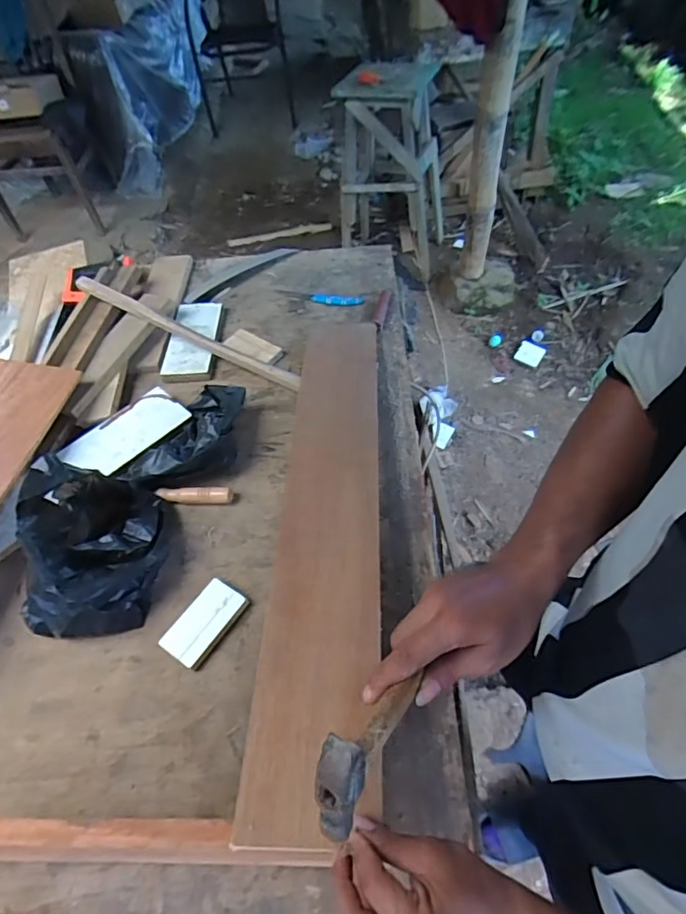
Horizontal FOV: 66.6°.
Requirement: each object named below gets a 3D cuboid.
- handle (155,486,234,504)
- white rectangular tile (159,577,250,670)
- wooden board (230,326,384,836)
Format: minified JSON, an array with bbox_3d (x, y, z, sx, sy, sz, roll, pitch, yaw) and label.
[{"bbox_3d":[-0.217,0.055,0.762,0.108,0.021,0.021,-1,54,5],"label":"handle"},{"bbox_3d":[-0.171,0.206,0.650,0.059,0.017,0.104,28,61,23],"label":"white rectangular tile"},{"bbox_3d":[-0.014,0.038,0.699,0.126,0.028,0.761,-1,43,5],"label":"wooden board"}]

